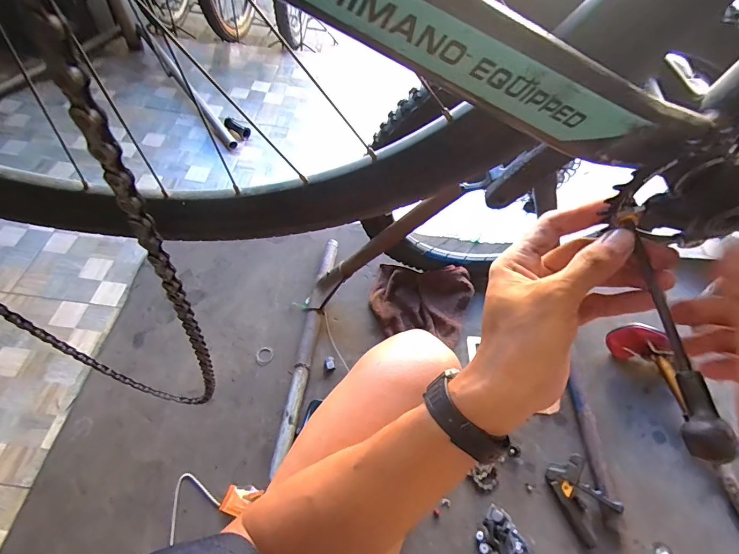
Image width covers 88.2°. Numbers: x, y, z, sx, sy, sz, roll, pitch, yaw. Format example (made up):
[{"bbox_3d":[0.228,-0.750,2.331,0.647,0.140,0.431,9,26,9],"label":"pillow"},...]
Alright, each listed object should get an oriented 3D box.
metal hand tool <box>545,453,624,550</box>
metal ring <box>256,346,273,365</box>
[{"bbox_3d":[0.457,0.472,0.815,0.102,0.036,0.156,-23,63,-18],"label":"metal hand tool"},{"bbox_3d":[-0.258,0.193,0.939,0.040,0.006,0.047,12,56,1],"label":"metal ring"}]

